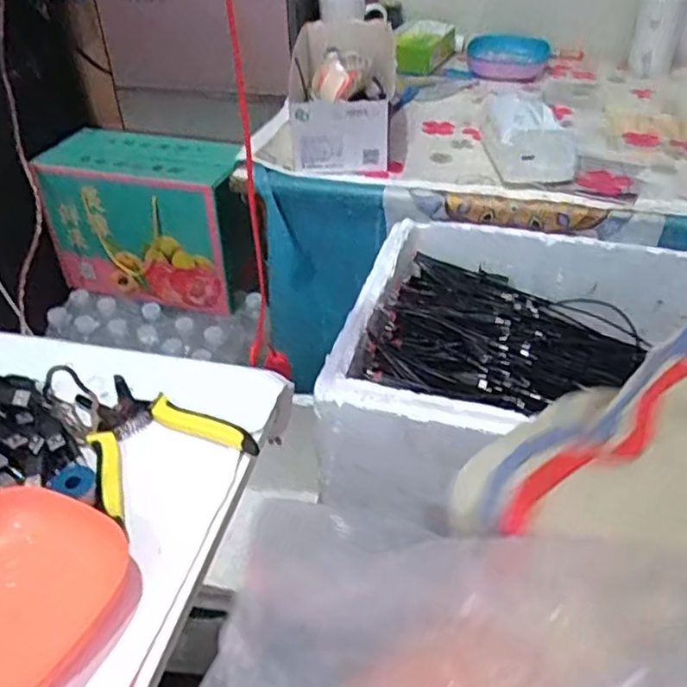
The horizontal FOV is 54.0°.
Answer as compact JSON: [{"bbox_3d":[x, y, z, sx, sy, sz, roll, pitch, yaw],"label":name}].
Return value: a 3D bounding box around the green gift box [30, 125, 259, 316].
[{"bbox_3d":[-0.313,-0.212,1.156,0.329,0.236,0.163,11,41,14],"label":"green gift box"}]

